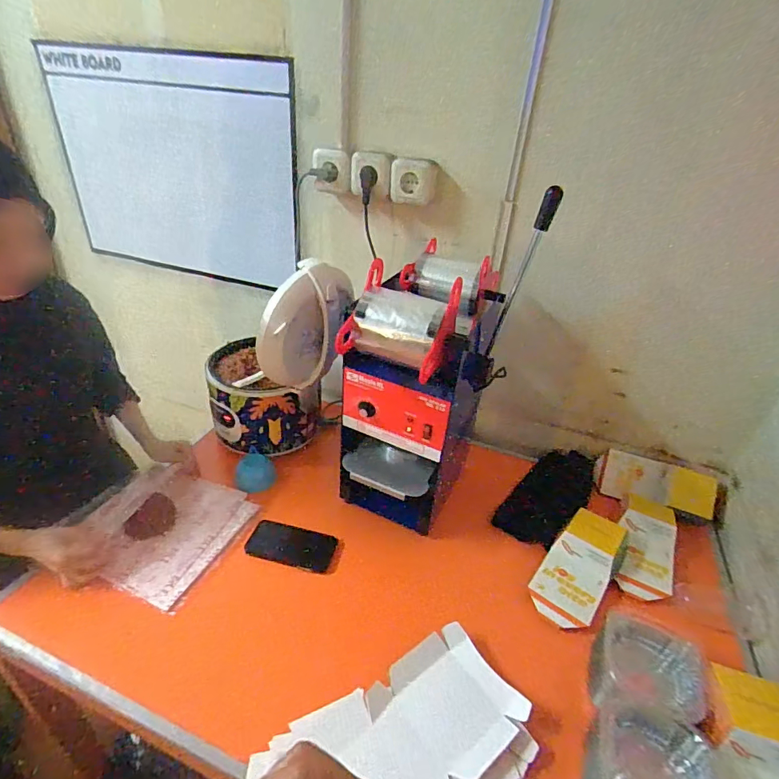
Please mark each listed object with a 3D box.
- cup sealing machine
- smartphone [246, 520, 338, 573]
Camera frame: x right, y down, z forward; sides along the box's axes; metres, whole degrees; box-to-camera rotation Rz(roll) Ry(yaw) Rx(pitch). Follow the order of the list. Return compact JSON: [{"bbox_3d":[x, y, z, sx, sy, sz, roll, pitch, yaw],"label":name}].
[{"bbox_3d":[0.070,-0.018,0.844,0.234,0.501,0.312,24,37,28],"label":"cup sealing machine"},{"bbox_3d":[-0.182,0.295,0.854,0.158,0.005,0.073,12,46,5],"label":"smartphone"}]

